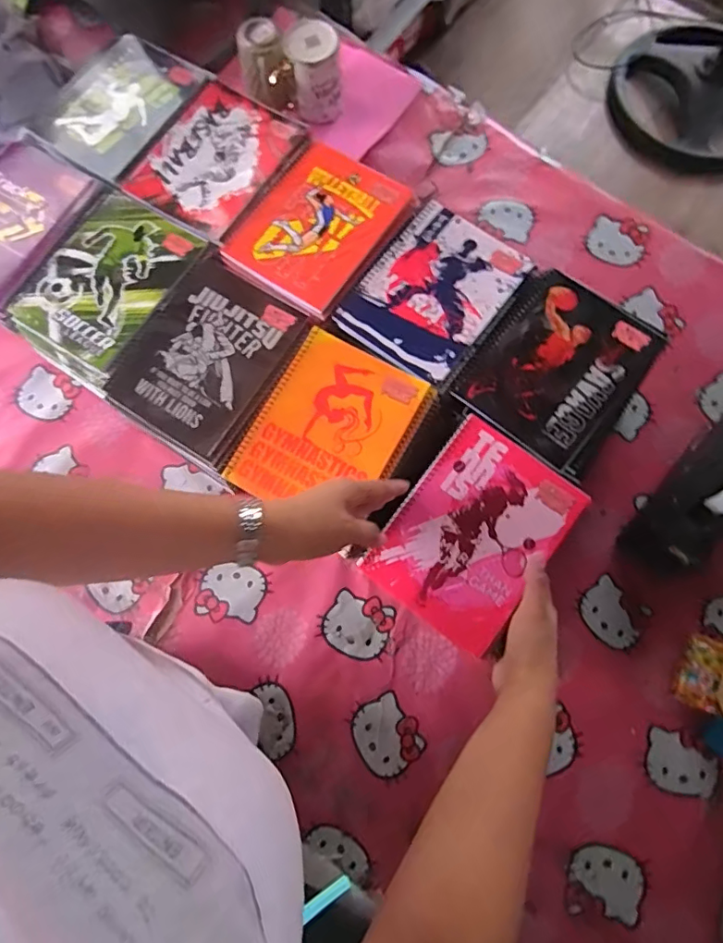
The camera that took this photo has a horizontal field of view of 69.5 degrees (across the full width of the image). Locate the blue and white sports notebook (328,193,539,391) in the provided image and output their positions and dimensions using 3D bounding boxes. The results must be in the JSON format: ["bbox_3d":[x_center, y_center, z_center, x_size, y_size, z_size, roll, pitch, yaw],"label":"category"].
[{"bbox_3d":[0.084,-0.209,0.610,0.152,0.007,0.200,38,79,10],"label":"blue and white sports notebook"}]

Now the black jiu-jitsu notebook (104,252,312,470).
[{"bbox_3d":[-0.168,-0.129,0.592,0.158,0.010,0.205,32,78,9],"label":"black jiu-jitsu notebook"}]

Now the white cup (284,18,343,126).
[{"bbox_3d":[-0.070,-0.587,0.764,0.080,0.086,0.080,-8,76,-1],"label":"white cup"}]

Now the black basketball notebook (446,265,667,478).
[{"bbox_3d":[0.221,-0.121,0.583,0.162,0.009,0.196,36,79,9],"label":"black basketball notebook"}]

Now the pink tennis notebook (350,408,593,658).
[{"bbox_3d":[0.116,0.062,0.529,0.147,0.008,0.194,37,86,8],"label":"pink tennis notebook"}]

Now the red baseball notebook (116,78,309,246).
[{"bbox_3d":[-0.184,-0.397,0.658,0.163,0.010,0.199,29,78,8],"label":"red baseball notebook"}]

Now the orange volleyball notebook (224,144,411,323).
[{"bbox_3d":[-0.054,-0.298,0.630,0.164,0.008,0.204,32,78,9],"label":"orange volleyball notebook"}]

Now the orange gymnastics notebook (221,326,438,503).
[{"bbox_3d":[-0.032,-0.042,0.561,0.154,0.008,0.195,29,78,8],"label":"orange gymnastics notebook"}]

